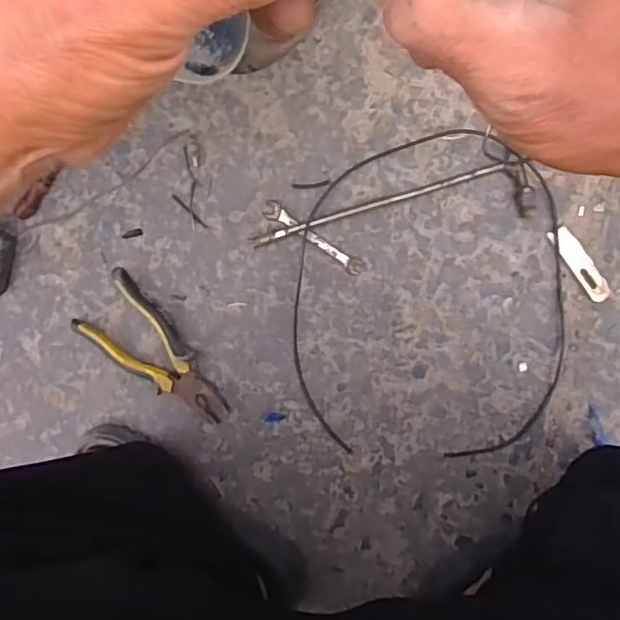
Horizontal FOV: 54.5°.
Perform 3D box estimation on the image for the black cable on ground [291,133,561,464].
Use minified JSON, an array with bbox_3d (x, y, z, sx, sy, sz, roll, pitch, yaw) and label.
[{"bbox_3d":[0.119,-0.012,0.615,0.251,0.011,0.307,2,96,7],"label":"black cable on ground"}]

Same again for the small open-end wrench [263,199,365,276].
[{"bbox_3d":[0.003,-0.075,0.626,0.118,0.007,0.019,34,99,3],"label":"small open-end wrench"}]

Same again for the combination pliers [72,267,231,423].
[{"bbox_3d":[-0.165,0.049,0.655,0.188,0.027,0.081,42,99,2],"label":"combination pliers"}]

